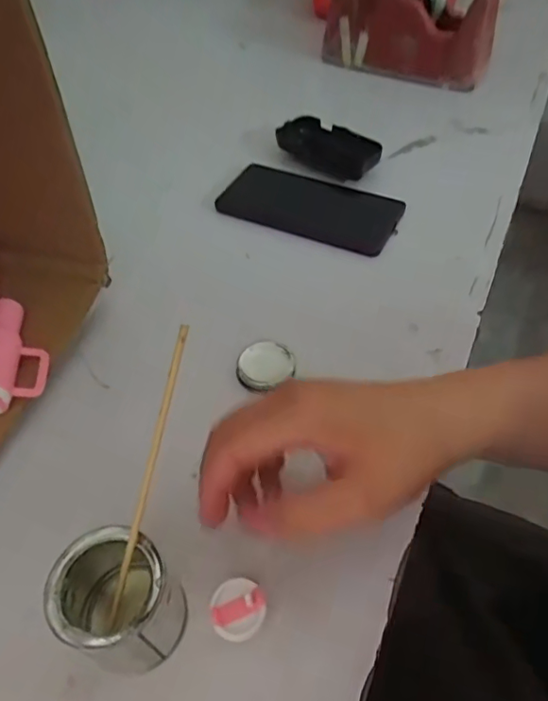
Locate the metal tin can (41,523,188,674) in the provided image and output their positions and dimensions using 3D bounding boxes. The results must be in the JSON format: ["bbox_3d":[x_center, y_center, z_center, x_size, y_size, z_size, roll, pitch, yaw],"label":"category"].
[{"bbox_3d":[-0.074,0.123,0.261,0.050,0.060,0.051,-1,51,2],"label":"metal tin can"}]

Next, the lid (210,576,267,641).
[{"bbox_3d":[-0.019,0.132,0.277,0.027,0.007,0.028,-1,51,2],"label":"lid"}]

